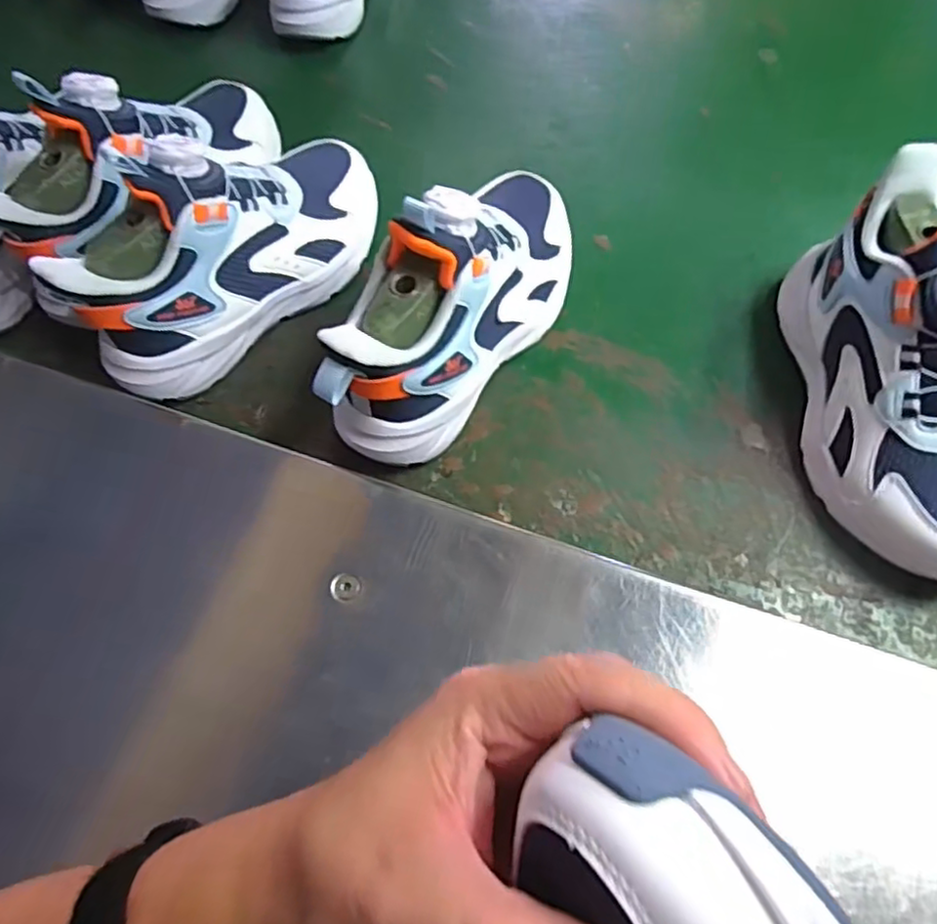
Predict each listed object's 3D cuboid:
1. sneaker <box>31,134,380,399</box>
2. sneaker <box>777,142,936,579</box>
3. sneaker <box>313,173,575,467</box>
[{"bbox_3d":[-0.134,-0.128,0.388,0.075,0.114,0.201,40,72,19],"label":"sneaker"},{"bbox_3d":[0.226,-0.047,0.333,0.080,0.112,0.200,-5,64,0],"label":"sneaker"},{"bbox_3d":[0.001,-0.095,0.369,0.067,0.115,0.209,27,68,14],"label":"sneaker"}]

